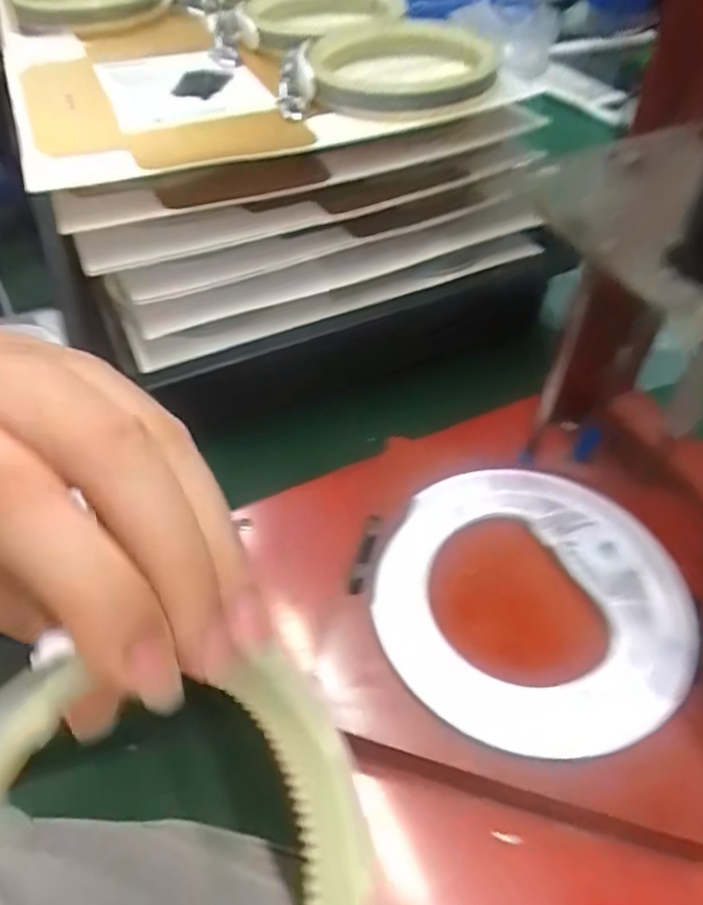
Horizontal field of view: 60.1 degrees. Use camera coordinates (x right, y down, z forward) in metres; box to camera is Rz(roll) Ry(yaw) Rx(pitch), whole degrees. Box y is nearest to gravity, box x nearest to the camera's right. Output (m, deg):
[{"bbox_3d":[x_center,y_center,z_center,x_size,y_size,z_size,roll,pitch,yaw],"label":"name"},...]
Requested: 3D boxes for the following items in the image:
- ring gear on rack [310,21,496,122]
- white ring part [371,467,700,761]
[{"bbox_3d":[0.034,-0.263,0.411,0.120,0.022,0.147,-6,49,-4],"label":"ring gear on rack"},{"bbox_3d":[0.080,0.061,0.271,0.137,0.012,0.133,0,49,0],"label":"white ring part"}]

